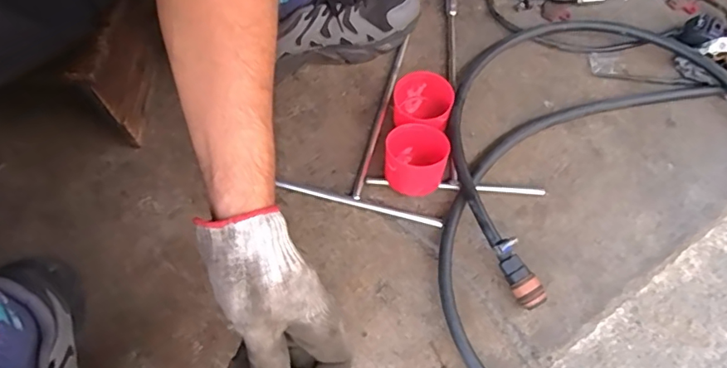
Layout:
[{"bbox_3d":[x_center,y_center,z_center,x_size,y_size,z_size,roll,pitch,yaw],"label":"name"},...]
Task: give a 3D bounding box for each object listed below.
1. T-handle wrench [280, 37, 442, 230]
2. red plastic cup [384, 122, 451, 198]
[{"bbox_3d":[0.023,-0.078,0.600,0.181,0.009,0.236,14,64,6],"label":"T-handle wrench"},{"bbox_3d":[0.056,-0.027,0.537,0.063,0.053,0.067,0,63,-1],"label":"red plastic cup"}]

